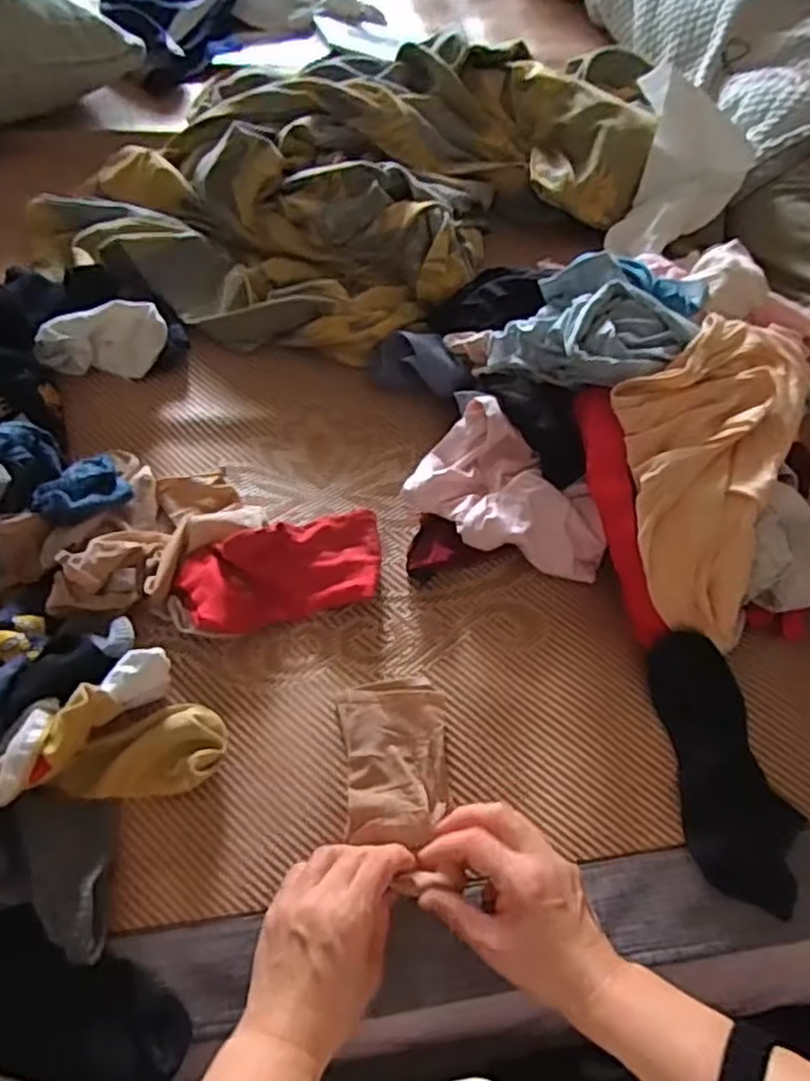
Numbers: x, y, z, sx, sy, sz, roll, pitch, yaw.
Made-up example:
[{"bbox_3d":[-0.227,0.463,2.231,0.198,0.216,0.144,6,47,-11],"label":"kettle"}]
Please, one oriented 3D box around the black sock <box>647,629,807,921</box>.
[{"bbox_3d":[0.241,0.167,0.544,0.076,0.032,0.195,-3,58,-6],"label":"black sock"}]

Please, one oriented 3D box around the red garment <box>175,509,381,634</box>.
[{"bbox_3d":[-0.100,0.027,0.603,0.165,0.037,0.081,-13,60,-12],"label":"red garment"}]

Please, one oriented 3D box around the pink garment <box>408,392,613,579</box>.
[{"bbox_3d":[0.096,-0.035,0.638,0.180,0.059,0.116,31,61,14],"label":"pink garment"}]

